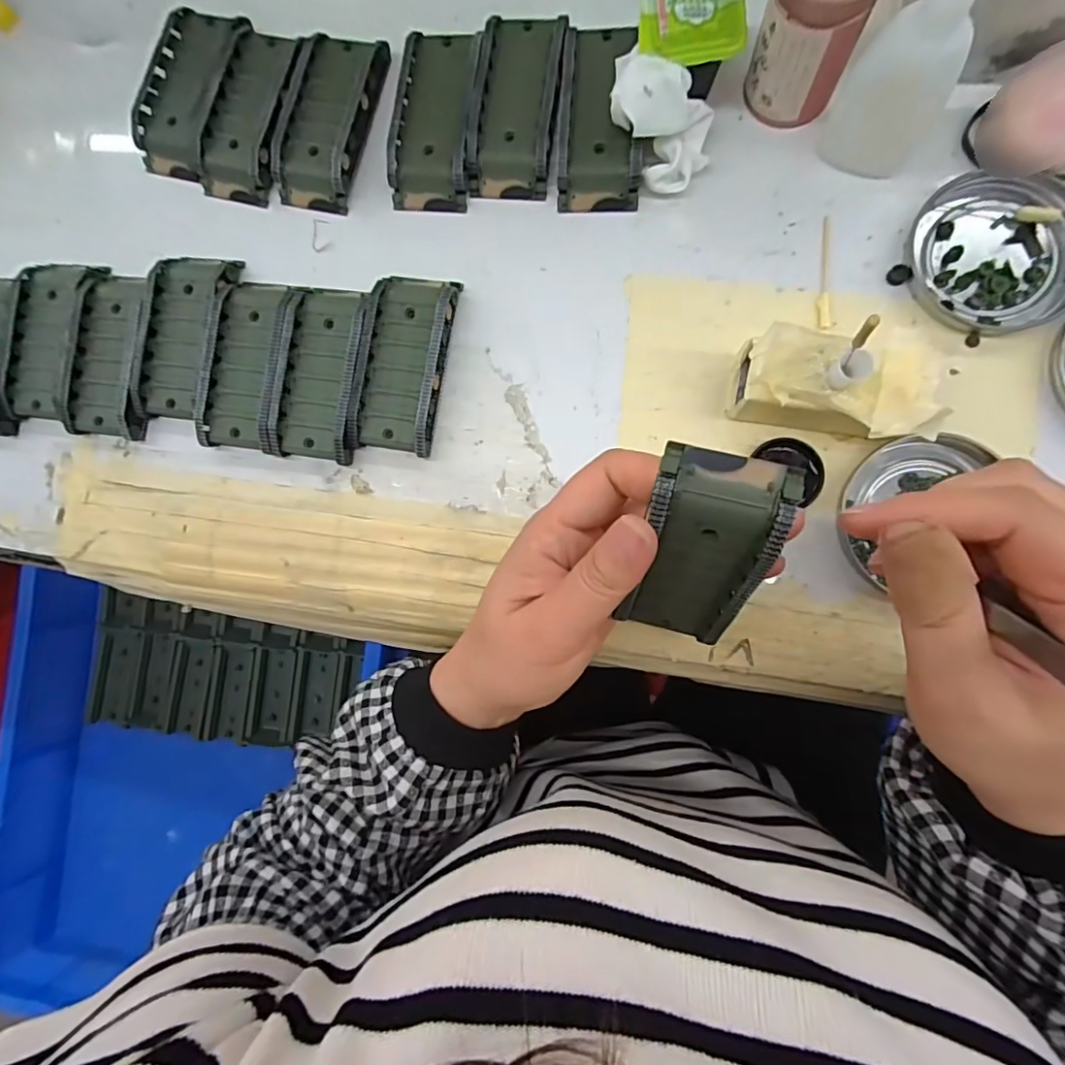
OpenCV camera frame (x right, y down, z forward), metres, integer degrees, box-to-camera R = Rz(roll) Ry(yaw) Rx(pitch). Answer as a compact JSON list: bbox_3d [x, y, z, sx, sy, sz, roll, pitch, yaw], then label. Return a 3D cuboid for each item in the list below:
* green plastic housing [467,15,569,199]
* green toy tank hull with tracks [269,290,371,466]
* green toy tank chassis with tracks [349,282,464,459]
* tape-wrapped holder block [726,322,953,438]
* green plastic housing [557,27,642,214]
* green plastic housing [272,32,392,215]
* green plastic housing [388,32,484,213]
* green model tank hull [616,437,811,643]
[{"bbox_3d":[-0.008,-0.233,0.295,0.045,0.018,0.094,6,87,8],"label":"green plastic housing"},{"bbox_3d":[-0.114,-0.088,0.297,0.045,0.018,0.093,8,88,8],"label":"green toy tank hull with tracks"},{"bbox_3d":[-0.069,-0.091,0.292,0.043,0.019,0.094,10,88,8],"label":"green toy tank chassis with tracks"},{"bbox_3d":[0.137,-0.065,0.250,0.085,0.044,0.046,7,88,8],"label":"tape-wrapped holder block"},{"bbox_3d":[0.037,-0.222,0.288,0.042,0.018,0.095,3,87,8],"label":"green plastic housing"},{"bbox_3d":[-0.117,-0.235,0.307,0.047,0.015,0.096,13,88,8],"label":"green plastic housing"},{"bbox_3d":[-0.053,-0.230,0.299,0.043,0.018,0.096,7,87,8],"label":"green plastic housing"},{"bbox_3d":[0.061,0.012,0.201,0.042,0.093,0.021,9,53,8],"label":"green model tank hull"}]

